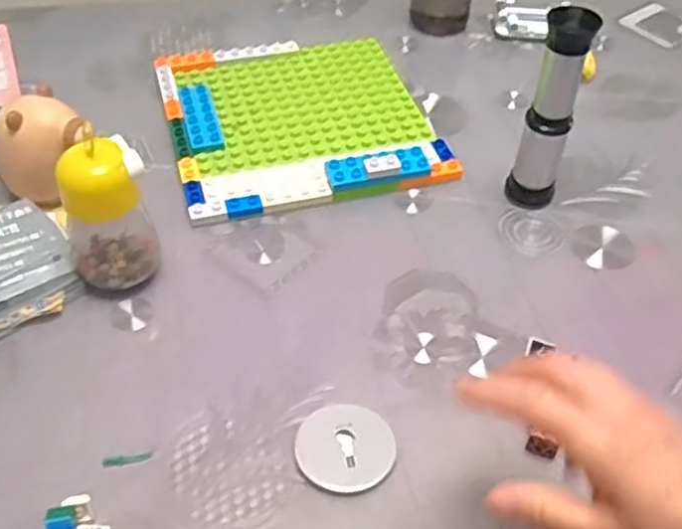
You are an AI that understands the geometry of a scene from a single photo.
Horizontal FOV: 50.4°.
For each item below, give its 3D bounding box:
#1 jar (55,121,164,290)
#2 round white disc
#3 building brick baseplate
[{"bbox_3d":[-0.179,-0.041,0.556,0.064,0.129,0.065,2,48,-3],"label":"jar"},{"bbox_3d":[0.003,0.124,0.492,0.065,0.007,0.063,2,48,-3],"label":"round white disc"},{"bbox_3d":[-0.042,-0.156,0.727,0.252,0.028,0.252,-11,50,-13],"label":"building brick baseplate"}]

